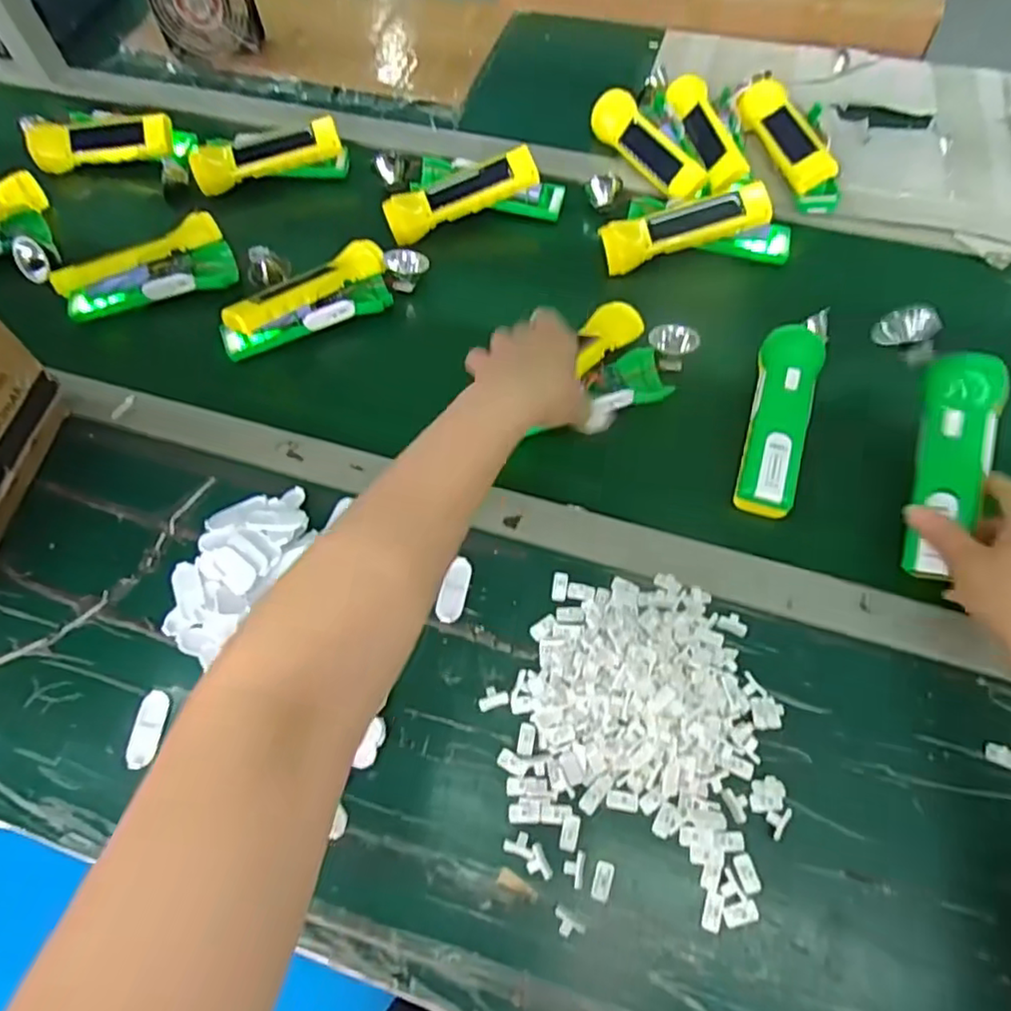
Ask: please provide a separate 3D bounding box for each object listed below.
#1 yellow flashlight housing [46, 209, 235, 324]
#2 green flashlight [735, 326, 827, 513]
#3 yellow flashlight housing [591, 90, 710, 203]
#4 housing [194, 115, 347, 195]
[{"bbox_3d":[-0.379,-0.252,0.675,0.173,0.035,0.091,-16,63,-7],"label":"yellow flashlight housing"},{"bbox_3d":[0.224,-0.069,0.521,0.047,0.048,0.165,17,64,11],"label":"green flashlight"},{"bbox_3d":[0.154,-0.394,0.692,0.044,0.038,0.174,-25,64,-11],"label":"yellow flashlight housing"},{"bbox_3d":[-0.279,-0.407,0.739,0.174,0.045,0.055,-16,63,-7],"label":"housing"}]

